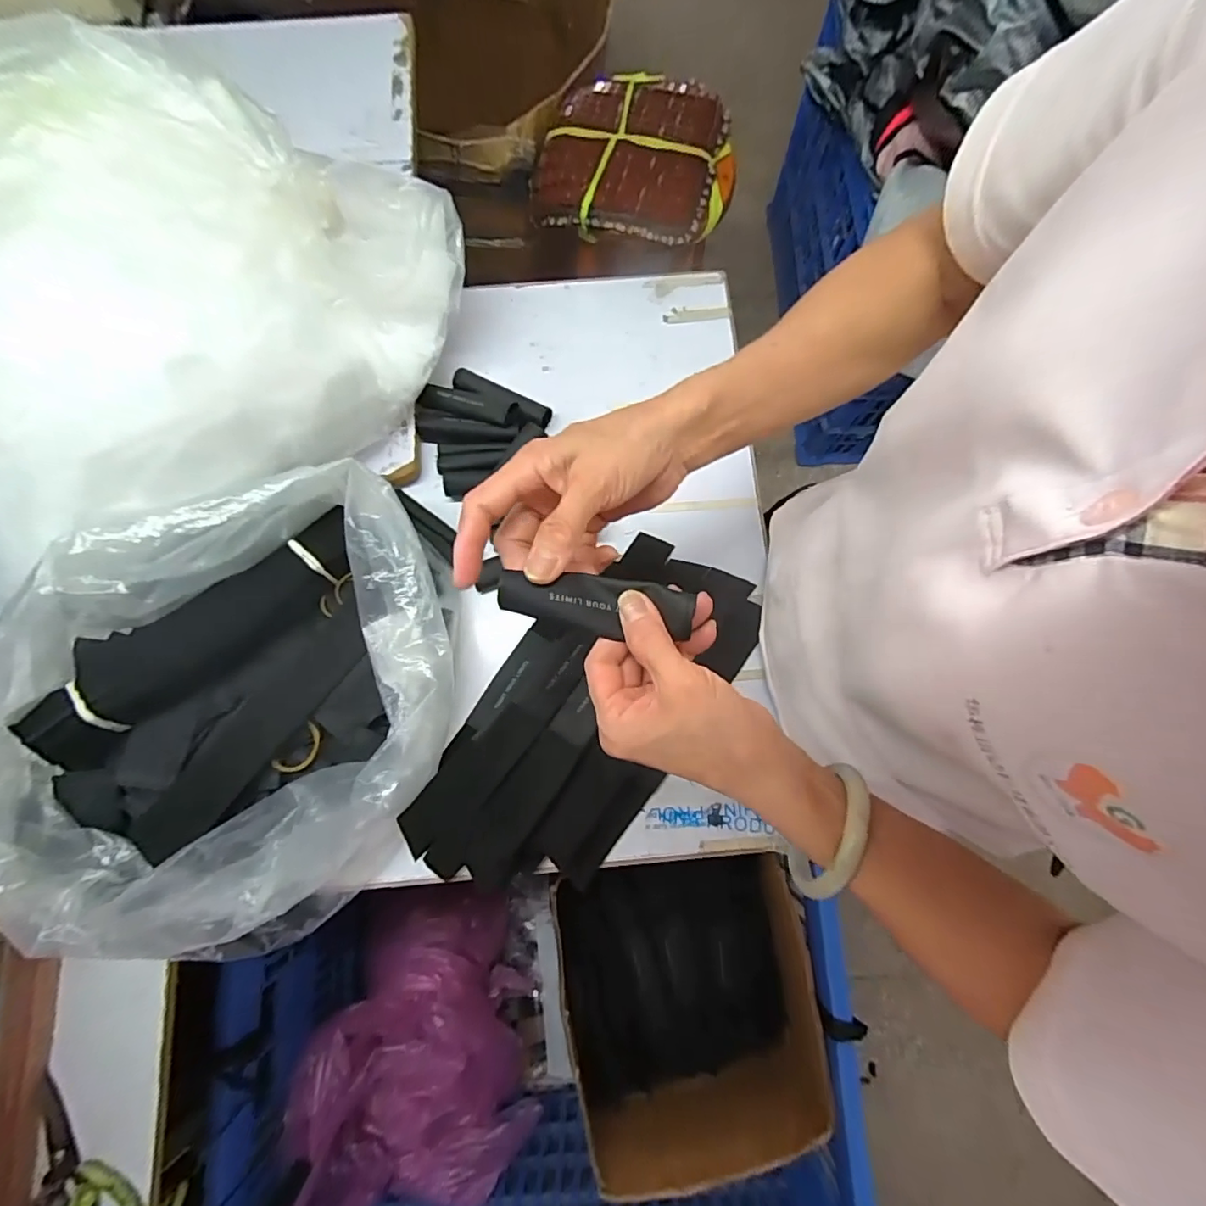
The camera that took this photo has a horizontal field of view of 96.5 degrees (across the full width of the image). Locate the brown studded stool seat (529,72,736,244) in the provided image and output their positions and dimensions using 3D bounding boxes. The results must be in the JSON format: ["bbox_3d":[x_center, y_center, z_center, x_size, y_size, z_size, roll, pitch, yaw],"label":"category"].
[{"bbox_3d":[0.058,-0.723,0.870,0.308,0.049,0.295,0,79,0],"label":"brown studded stool seat"}]

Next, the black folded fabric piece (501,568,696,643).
[{"bbox_3d":[-0.004,0.000,0.284,0.100,0.014,0.030,3,79,-5],"label":"black folded fabric piece"}]

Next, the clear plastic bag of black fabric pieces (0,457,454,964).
[{"bbox_3d":[-0.285,0.100,0.433,0.371,0.126,0.318,-30,80,-6],"label":"clear plastic bag of black fabric pieces"}]

